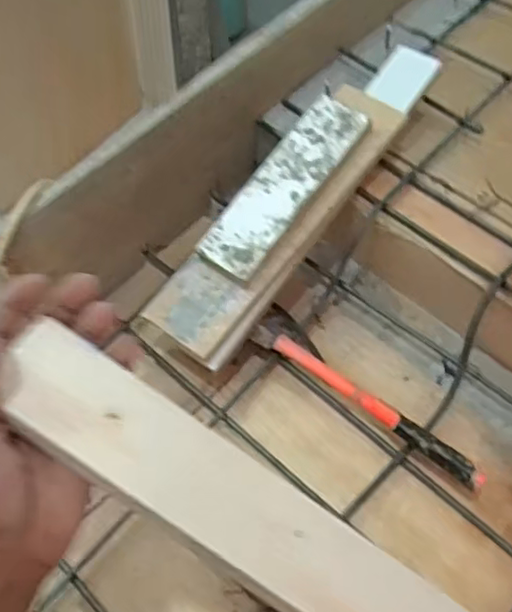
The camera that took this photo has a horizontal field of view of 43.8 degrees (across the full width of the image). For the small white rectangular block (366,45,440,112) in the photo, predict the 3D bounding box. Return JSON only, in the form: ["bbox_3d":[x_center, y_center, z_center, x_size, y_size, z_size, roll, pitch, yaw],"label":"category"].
[{"bbox_3d":[0.156,-0.243,0.682,0.056,0.007,0.076,31,75,19],"label":"small white rectangular block"}]

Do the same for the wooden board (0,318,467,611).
[{"bbox_3d":[0.155,0.226,0.347,0.676,0.010,0.068,35,50,-6],"label":"wooden board"}]

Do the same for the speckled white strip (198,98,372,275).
[{"bbox_3d":[0.026,-0.119,0.623,0.066,0.008,0.207,34,78,19],"label":"speckled white strip"}]

